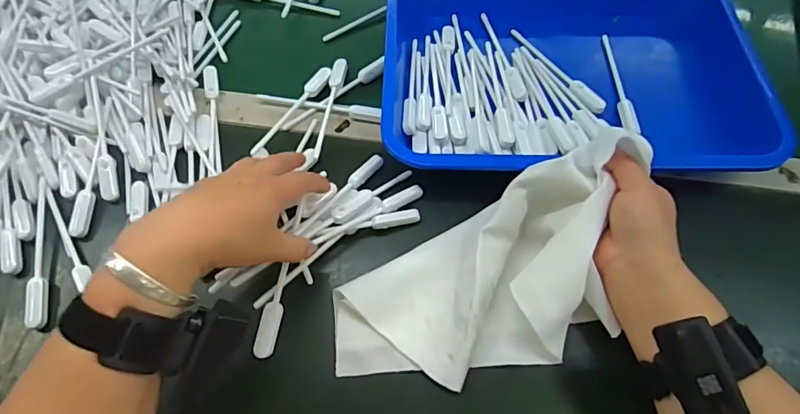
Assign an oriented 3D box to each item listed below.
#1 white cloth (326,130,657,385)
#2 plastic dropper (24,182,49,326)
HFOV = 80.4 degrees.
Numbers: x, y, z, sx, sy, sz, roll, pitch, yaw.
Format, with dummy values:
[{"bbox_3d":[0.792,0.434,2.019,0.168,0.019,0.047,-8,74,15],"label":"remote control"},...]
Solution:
[{"bbox_3d":[0.078,0.053,0.367,0.267,0.093,0.126,-24,66,-11],"label":"white cloth"},{"bbox_3d":[-0.323,0.039,0.421,0.015,0.011,0.139,-15,65,-5],"label":"plastic dropper"}]

